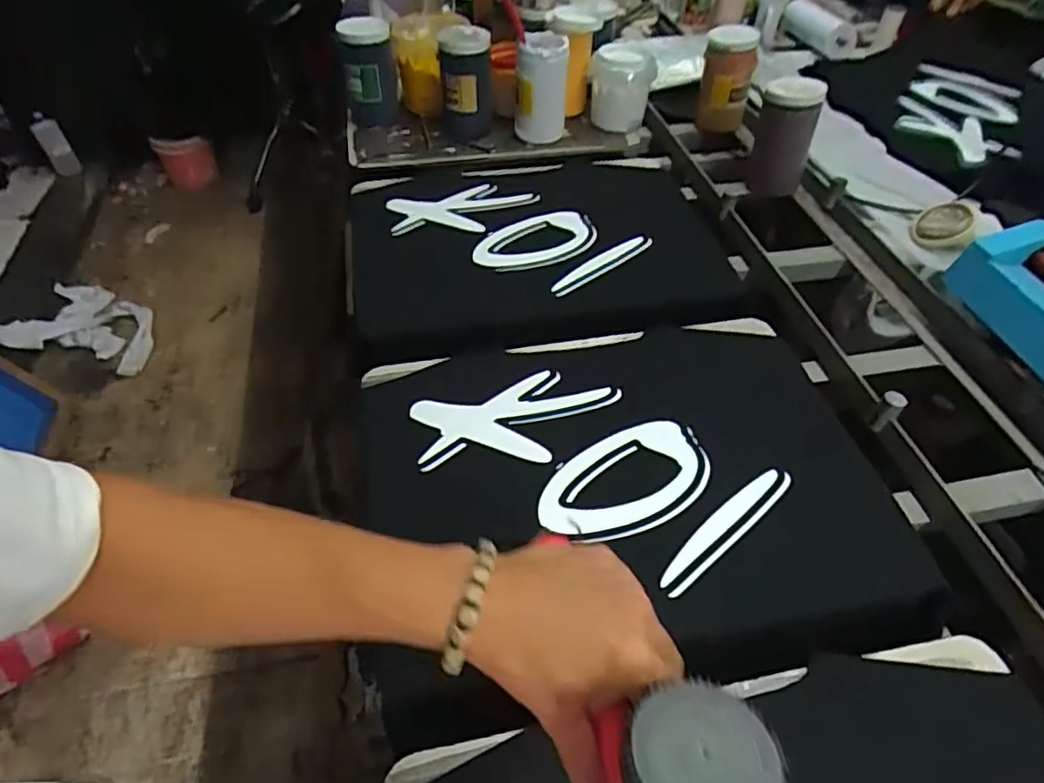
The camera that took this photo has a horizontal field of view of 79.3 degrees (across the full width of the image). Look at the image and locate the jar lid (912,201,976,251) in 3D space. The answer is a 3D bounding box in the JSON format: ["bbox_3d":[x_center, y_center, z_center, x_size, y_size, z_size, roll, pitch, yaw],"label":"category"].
[{"bbox_3d":[0.651,-0.253,0.970,0.084,0.018,0.082,-15,64,32],"label":"jar lid"}]

